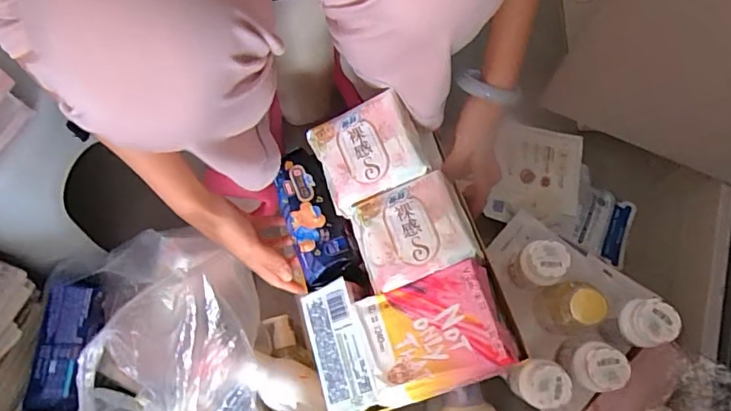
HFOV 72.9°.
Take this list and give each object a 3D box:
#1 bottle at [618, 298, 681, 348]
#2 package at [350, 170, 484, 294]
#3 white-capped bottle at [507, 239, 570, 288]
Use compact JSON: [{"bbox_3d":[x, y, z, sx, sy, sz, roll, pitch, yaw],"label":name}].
[{"bbox_3d":[0.294,0.121,0.516,0.043,0.039,0.046,0,69,0],"label":"bottle"},{"bbox_3d":[0.048,0.030,0.493,0.104,0.045,0.093,-21,63,7],"label":"package"},{"bbox_3d":[0.194,0.068,0.564,0.044,0.093,0.053,-28,72,-10],"label":"white-capped bottle"}]

